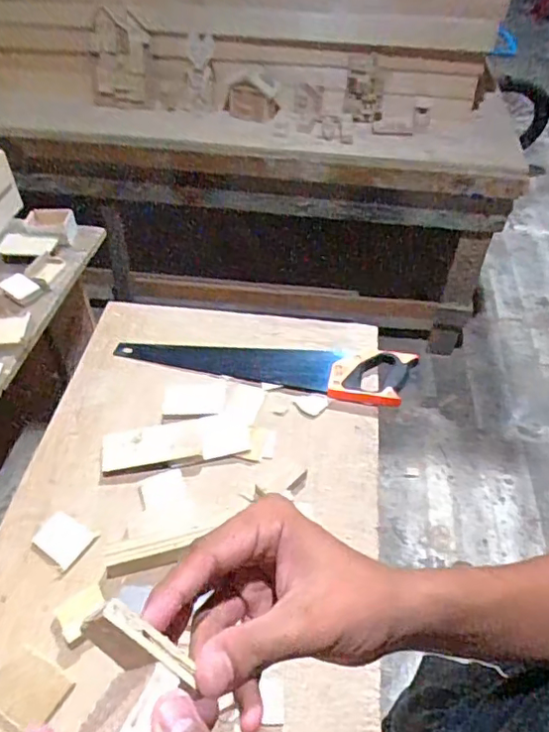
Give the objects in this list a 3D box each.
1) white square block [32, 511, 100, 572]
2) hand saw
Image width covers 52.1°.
[{"bbox_3d":[-0.287,0.235,0.764,0.075,0.008,0.059,27,53,22],"label":"white square block"},{"bbox_3d":[-0.020,-0.019,0.984,0.510,0.034,0.113,9,48,8],"label":"hand saw"}]

